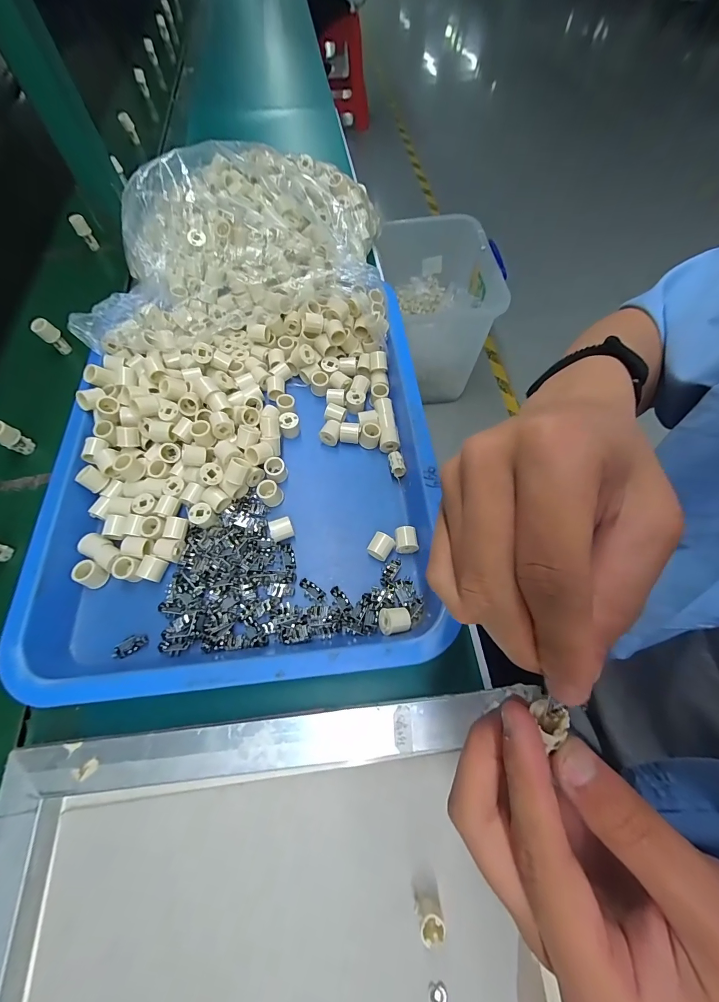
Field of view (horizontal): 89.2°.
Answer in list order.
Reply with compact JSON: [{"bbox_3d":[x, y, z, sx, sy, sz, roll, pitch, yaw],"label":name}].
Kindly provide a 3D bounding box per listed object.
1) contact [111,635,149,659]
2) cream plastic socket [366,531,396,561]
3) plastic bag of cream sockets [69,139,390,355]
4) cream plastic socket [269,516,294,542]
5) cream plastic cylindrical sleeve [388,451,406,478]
[{"bbox_3d":[-0.183,0.115,0.290,0.028,0.004,0.013,-27,66,-11],"label":"contact"},{"bbox_3d":[0.018,0.040,0.315,0.018,0.019,0.020,30,68,15],"label":"cream plastic socket"},{"bbox_3d":[-0.139,-0.314,0.442,0.330,0.099,0.305,-5,64,-1],"label":"plastic bag of cream sockets"},{"bbox_3d":[-0.068,0.025,0.318,0.018,0.022,0.019,-17,64,-6],"label":"cream plastic socket"},{"bbox_3d":[0.036,-0.036,0.353,0.013,0.018,0.022,-10,64,-3],"label":"cream plastic cylindrical sleeve"}]

